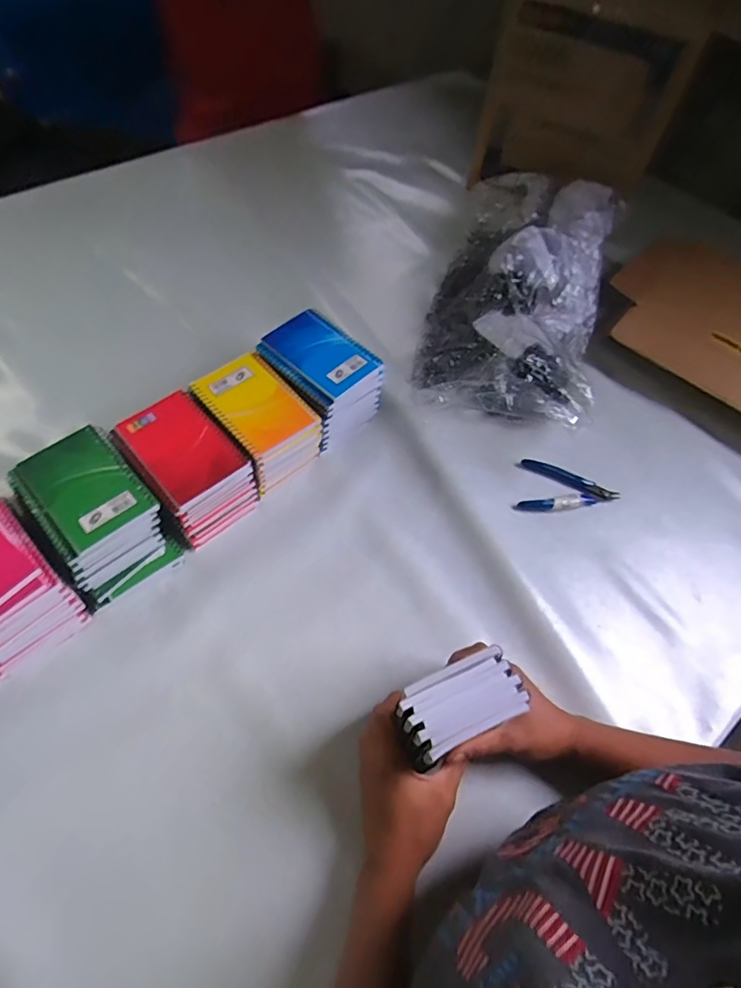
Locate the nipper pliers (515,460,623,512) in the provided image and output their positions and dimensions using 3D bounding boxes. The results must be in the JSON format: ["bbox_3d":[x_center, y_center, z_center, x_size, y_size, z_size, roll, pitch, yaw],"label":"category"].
[{"bbox_3d":[0.238,-0.002,0.604,0.117,0.012,0.072,12,59,4],"label":"nipper pliers"}]

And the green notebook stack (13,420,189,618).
[{"bbox_3d":[-0.280,0.023,0.514,0.106,0.092,0.145,-33,66,-21],"label":"green notebook stack"}]

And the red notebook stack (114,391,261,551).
[{"bbox_3d":[-0.199,-0.027,0.554,0.093,0.091,0.125,-39,68,-23],"label":"red notebook stack"}]

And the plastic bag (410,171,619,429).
[{"bbox_3d":[0.207,-0.276,0.691,0.217,0.127,0.458,17,59,7],"label":"plastic bag"}]

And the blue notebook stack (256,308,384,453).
[{"bbox_3d":[-0.064,-0.143,0.623,0.100,0.085,0.148,-37,68,-23],"label":"blue notebook stack"}]

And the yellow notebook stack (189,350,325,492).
[{"bbox_3d":[-0.129,-0.083,0.588,0.090,0.085,0.126,-36,67,-22],"label":"yellow notebook stack"}]

